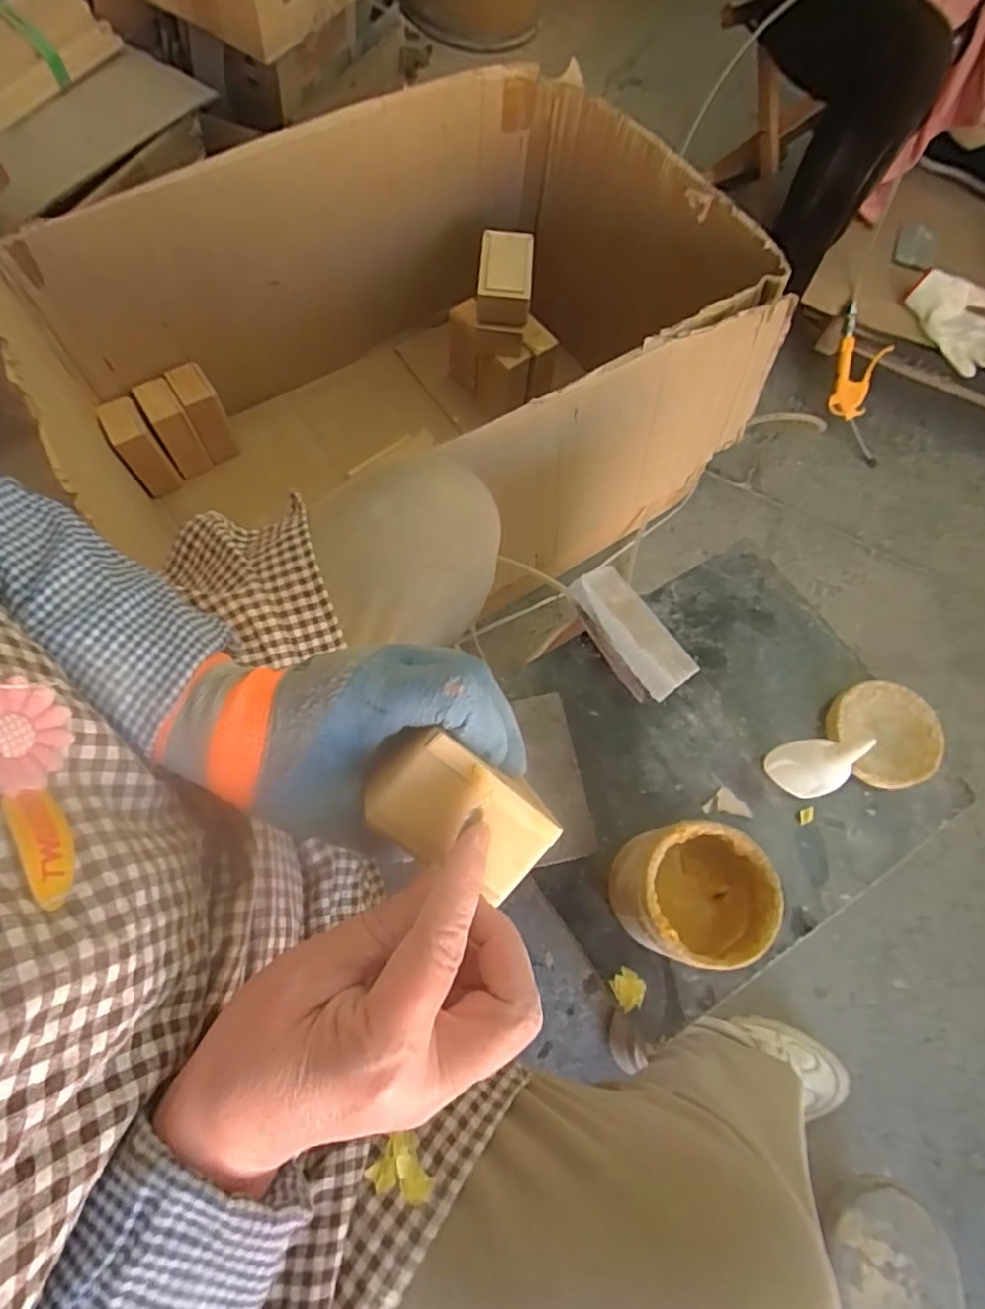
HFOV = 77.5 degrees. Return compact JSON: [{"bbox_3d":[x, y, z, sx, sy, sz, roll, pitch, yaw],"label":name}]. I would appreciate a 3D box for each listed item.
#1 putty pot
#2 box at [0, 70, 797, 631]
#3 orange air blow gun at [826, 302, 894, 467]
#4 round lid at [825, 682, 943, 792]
[{"bbox_3d":[0.125,0.152,0.400,0.088,0.086,0.086,2,69,2],"label":"putty pot"},{"bbox_3d":[-0.092,-0.388,0.856,0.852,0.396,0.615,-33,71,-11],"label":"box"},{"bbox_3d":[0.664,-0.481,1.106,0.107,0.056,0.278,-10,101,-2],"label":"orange air blow gun"},{"bbox_3d":[0.314,0.062,0.489,0.084,0.011,0.082,0,69,1],"label":"round lid"}]

